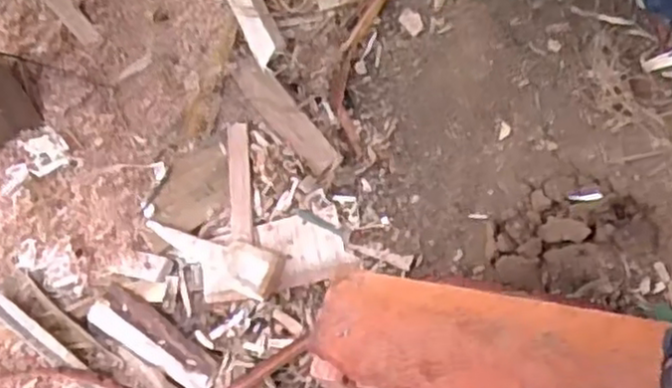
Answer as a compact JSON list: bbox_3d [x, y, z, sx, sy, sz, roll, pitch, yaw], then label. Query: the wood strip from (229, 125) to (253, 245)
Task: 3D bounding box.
[{"bbox_3d":[-0.110,-0.014,0.831,0.024,0.016,0.153,-5,62,-2],"label":"wood strip"}]

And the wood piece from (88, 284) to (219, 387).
[{"bbox_3d":[-0.197,0.159,0.797,0.154,0.023,0.048,30,66,15],"label":"wood piece"}]

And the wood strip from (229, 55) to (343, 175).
[{"bbox_3d":[-0.061,-0.095,0.844,0.037,0.010,0.181,-40,73,4],"label":"wood strip"}]

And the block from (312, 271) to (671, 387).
[{"bbox_3d":[0.161,0.133,0.506,0.387,0.027,0.108,13,61,27],"label":"block"}]

